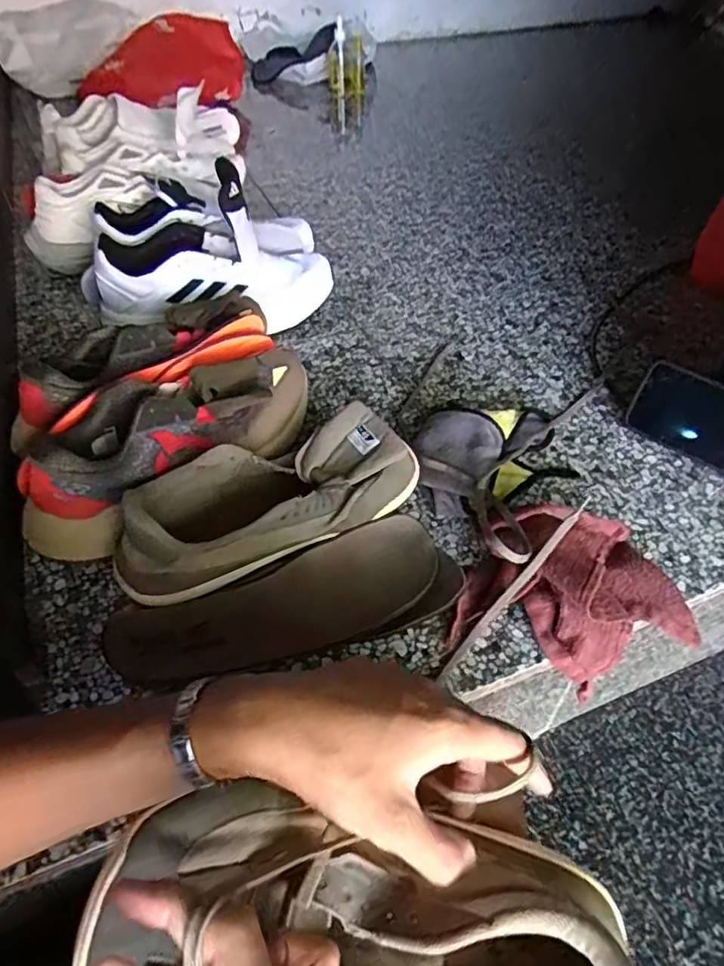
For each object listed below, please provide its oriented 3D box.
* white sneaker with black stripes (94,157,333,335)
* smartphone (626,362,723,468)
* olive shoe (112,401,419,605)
[{"bbox_3d":[-0.190,-0.279,0.758,0.295,0.178,0.118,-11,48,-9],"label":"white sneaker with black stripes"},{"bbox_3d":[0.363,-0.058,0.615,0.165,0.072,0.004,32,29,25],"label":"smartphone"},{"bbox_3d":[-0.081,0.017,0.532,0.256,0.108,0.092,-24,51,-20],"label":"olive shoe"}]

